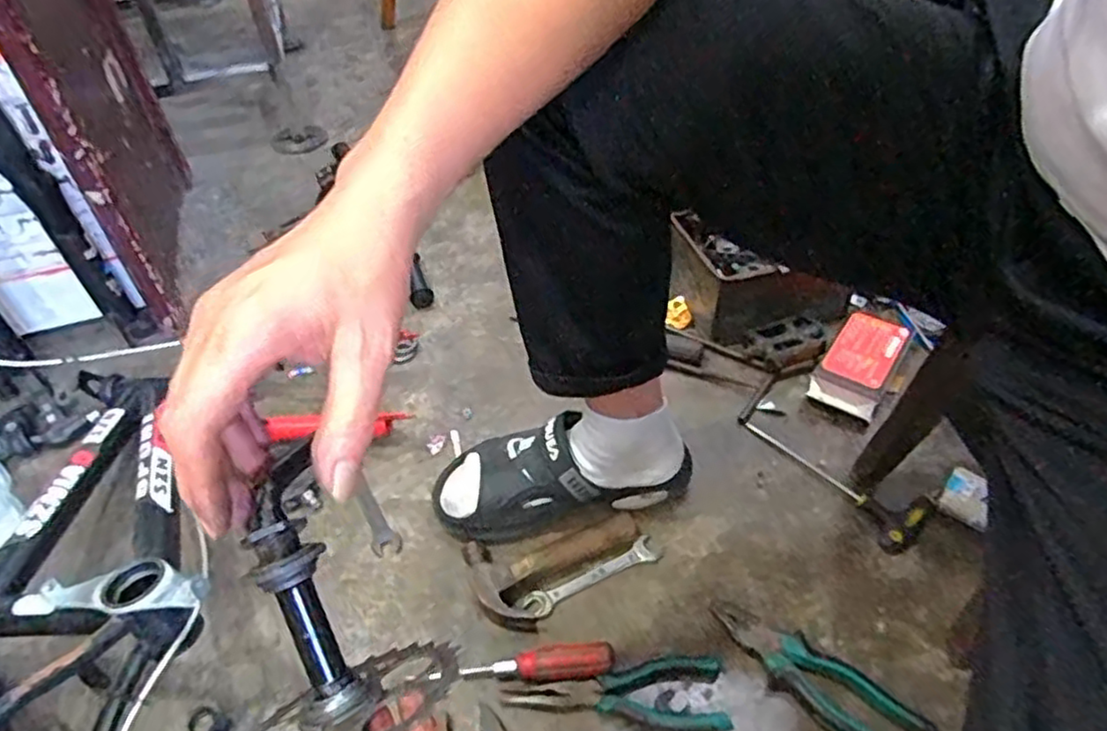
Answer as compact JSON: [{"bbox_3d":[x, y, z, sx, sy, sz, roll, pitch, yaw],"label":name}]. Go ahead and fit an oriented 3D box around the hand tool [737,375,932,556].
[{"bbox_3d":[0.308,0.103,0.769,0.093,0.029,0.236,-21,48,-19],"label":"hand tool"}]

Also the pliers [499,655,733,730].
[{"bbox_3d":[0.051,0.289,0.597,0.187,0.034,0.066,-2,45,0],"label":"pliers"}]

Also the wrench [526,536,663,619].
[{"bbox_3d":[0.040,0.211,0.691,0.145,0.004,0.027,-22,63,-17],"label":"wrench"}]

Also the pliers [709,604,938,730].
[{"bbox_3d":[0.226,0.276,0.603,0.193,0.027,0.058,29,52,27],"label":"pliers"}]

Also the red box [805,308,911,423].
[{"bbox_3d":[0.377,-0.003,0.857,0.077,0.039,0.150,25,50,25],"label":"red box"}]

